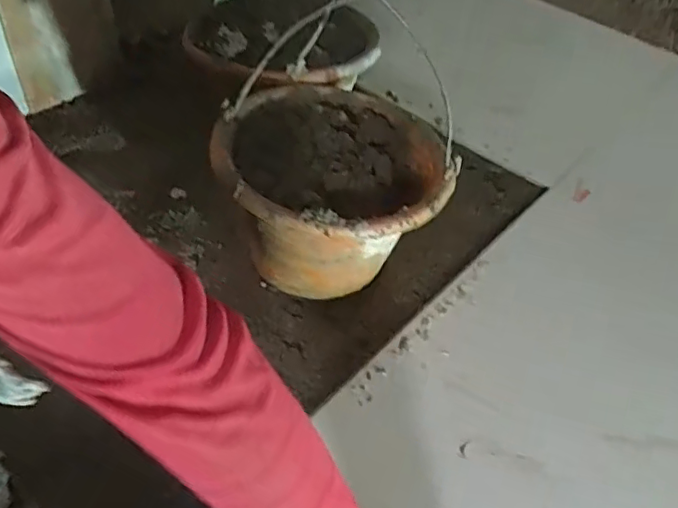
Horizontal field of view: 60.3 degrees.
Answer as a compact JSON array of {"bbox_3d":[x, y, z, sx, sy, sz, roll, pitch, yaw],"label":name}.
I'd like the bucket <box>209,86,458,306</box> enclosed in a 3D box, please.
[{"bbox_3d":[-0.007,-0.062,0.674,0.241,0.169,0.259,4,46,-4],"label":"bucket"}]

